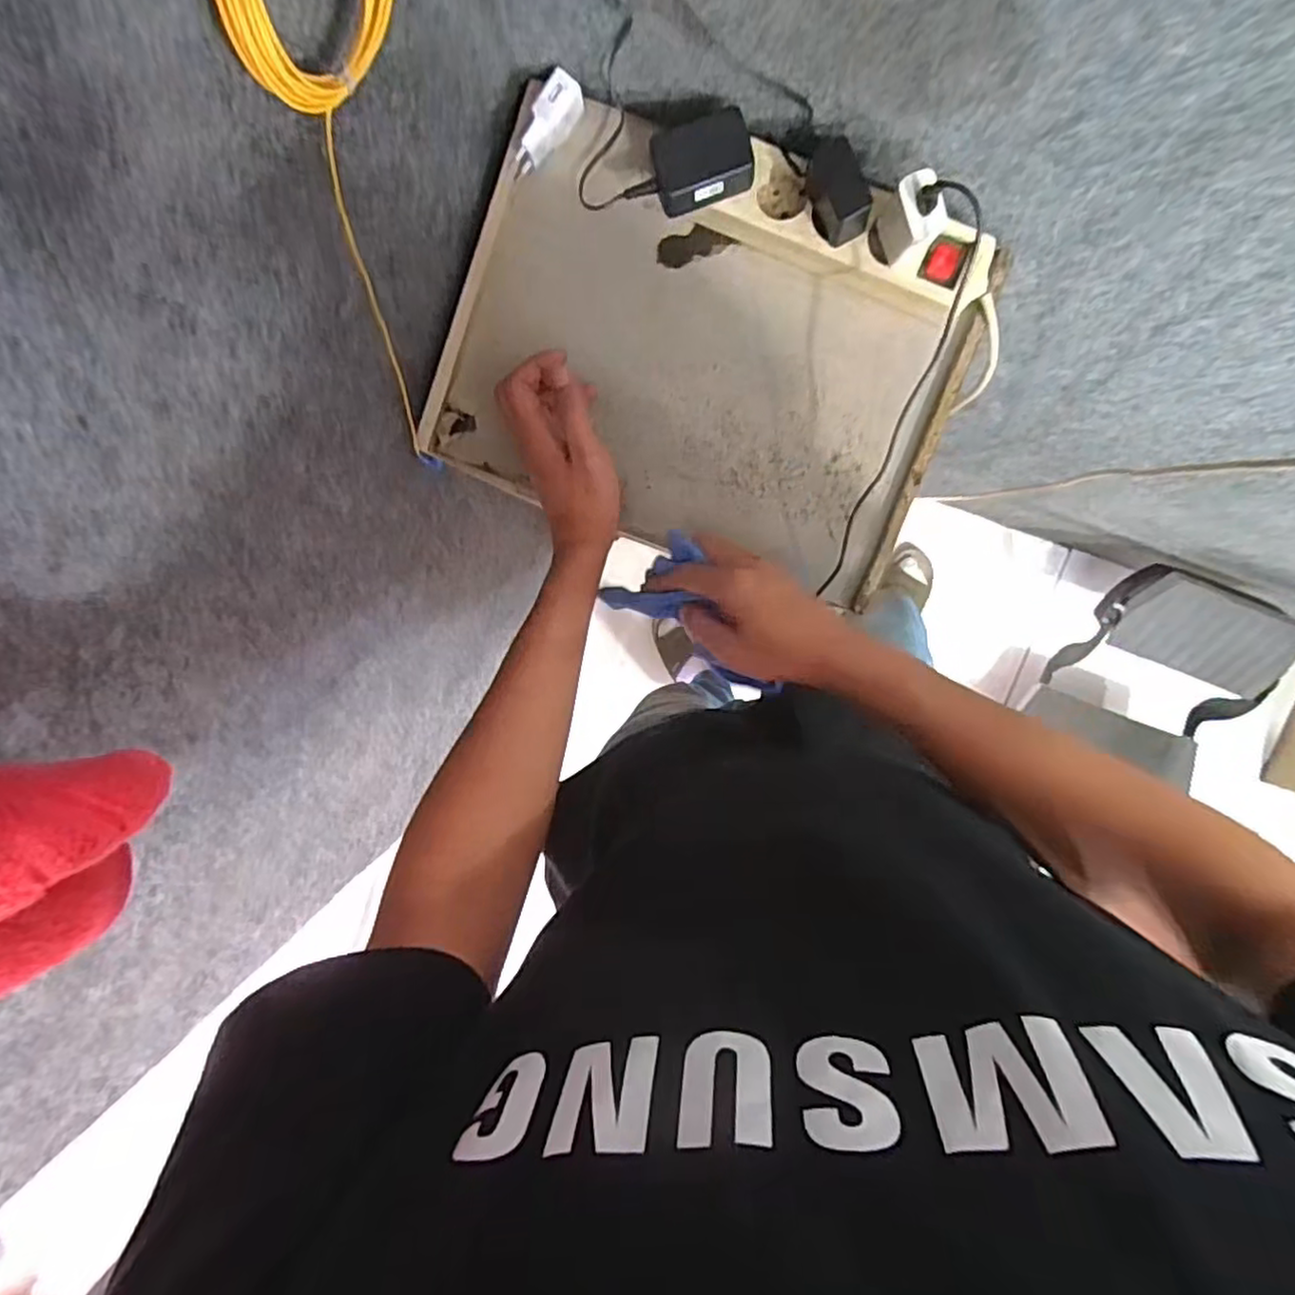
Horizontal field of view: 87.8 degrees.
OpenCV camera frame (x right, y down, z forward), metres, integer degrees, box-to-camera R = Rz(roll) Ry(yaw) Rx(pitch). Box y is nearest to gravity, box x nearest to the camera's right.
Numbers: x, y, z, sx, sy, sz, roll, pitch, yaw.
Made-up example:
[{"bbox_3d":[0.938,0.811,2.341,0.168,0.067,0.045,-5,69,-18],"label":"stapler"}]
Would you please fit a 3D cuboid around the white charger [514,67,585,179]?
[{"bbox_3d":[-0.078,-0.397,0.517,0.024,0.024,0.074,42,112,-2],"label":"white charger"}]

